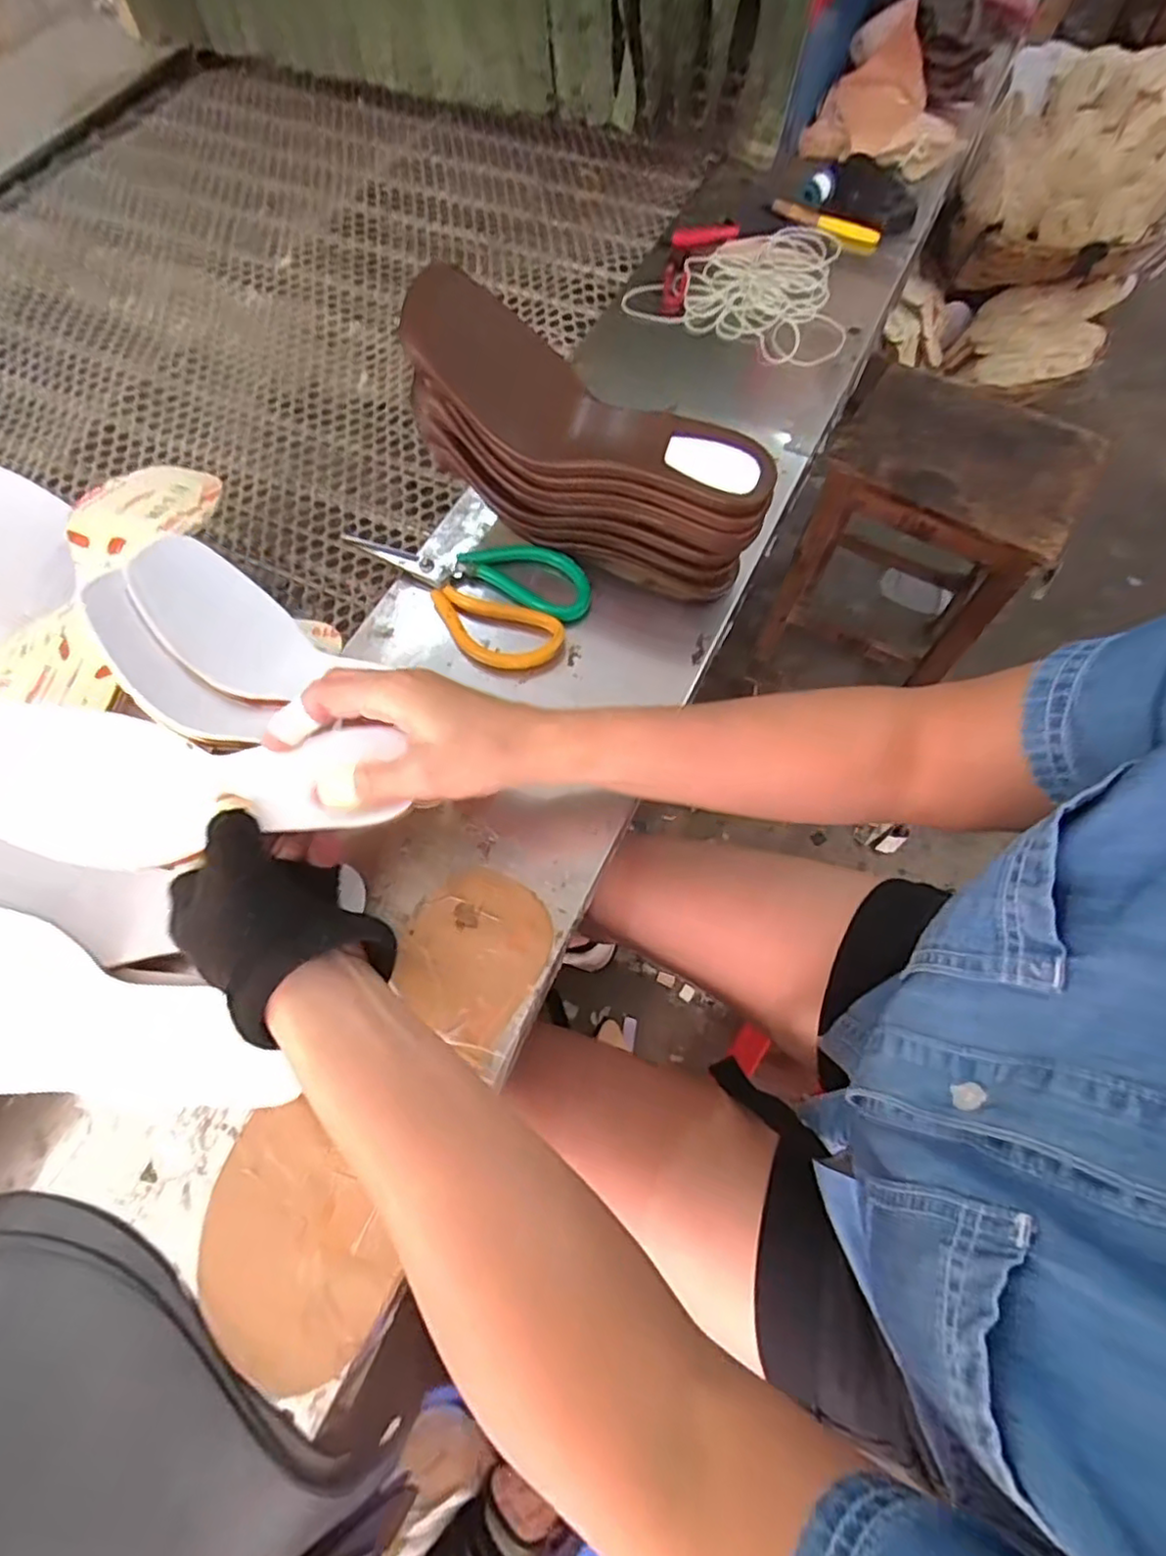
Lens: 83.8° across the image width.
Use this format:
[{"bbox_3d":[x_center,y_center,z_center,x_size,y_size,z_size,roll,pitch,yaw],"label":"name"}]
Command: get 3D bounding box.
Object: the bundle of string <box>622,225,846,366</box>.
[{"bbox_3d":[0.168,-0.469,0.623,0.186,0.022,0.185,27,69,13],"label":"bundle of string"}]

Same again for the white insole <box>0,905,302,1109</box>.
[{"bbox_3d":[-0.256,0.122,0.323,0.216,0.028,0.078,21,67,-9],"label":"white insole"}]

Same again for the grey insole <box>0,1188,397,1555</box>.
[{"bbox_3d":[-0.230,0.282,0.283,0.248,0.036,0.119,25,69,12],"label":"grey insole"}]

